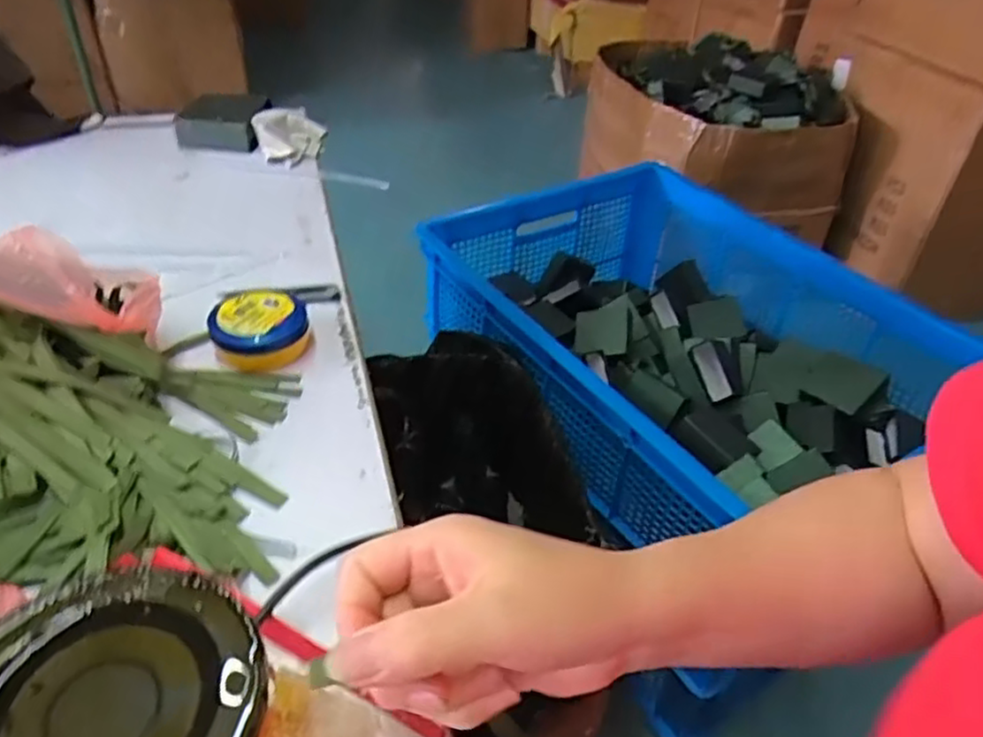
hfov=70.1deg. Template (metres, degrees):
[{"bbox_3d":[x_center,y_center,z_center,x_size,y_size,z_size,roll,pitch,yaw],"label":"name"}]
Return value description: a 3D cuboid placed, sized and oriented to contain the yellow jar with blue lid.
[{"bbox_3d":[-0.177,-0.029,0.537,0.072,0.035,0.062,-10,41,-16],"label":"yellow jar with blue lid"}]

